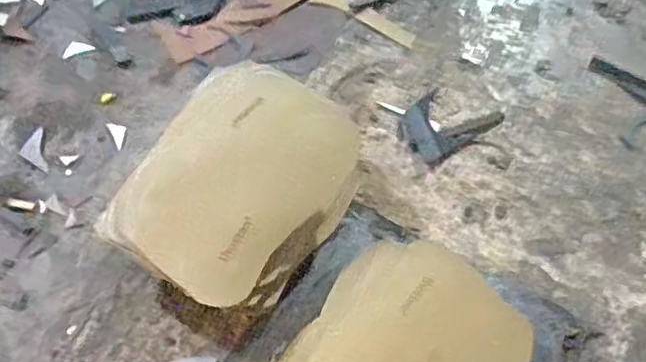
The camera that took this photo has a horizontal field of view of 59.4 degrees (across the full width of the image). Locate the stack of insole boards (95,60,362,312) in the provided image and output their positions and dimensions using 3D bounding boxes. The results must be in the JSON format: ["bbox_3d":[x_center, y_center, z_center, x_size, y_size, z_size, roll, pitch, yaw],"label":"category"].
[{"bbox_3d":[-0.094,0.004,0.639,0.215,0.097,0.269,31,62,11],"label":"stack of insole boards"}]

